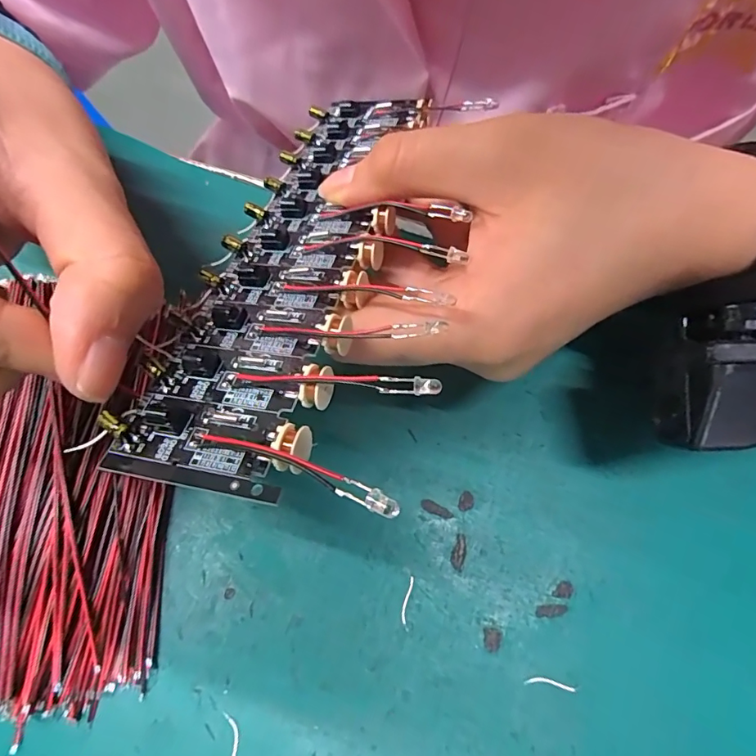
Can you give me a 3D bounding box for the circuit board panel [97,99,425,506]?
[{"bbox_3d":[-0.022,-0.042,0.140,0.044,0.004,0.159,8,55,14],"label":"circuit board panel"}]

